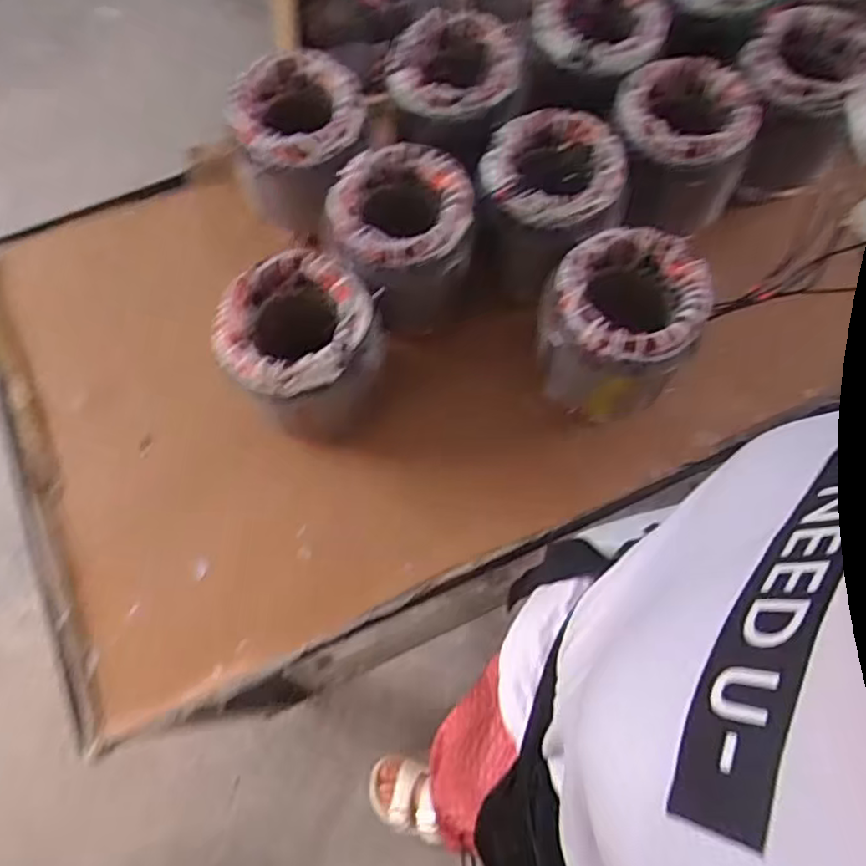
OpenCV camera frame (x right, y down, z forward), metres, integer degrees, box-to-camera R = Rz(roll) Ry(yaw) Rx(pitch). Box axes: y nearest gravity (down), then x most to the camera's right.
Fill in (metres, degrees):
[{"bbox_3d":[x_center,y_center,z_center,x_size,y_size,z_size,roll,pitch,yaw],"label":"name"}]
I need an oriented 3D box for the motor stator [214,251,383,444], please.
[{"bbox_3d":[-0.125,-0.080,0.657,0.136,0.149,0.128,0,69,1],"label":"motor stator"}]

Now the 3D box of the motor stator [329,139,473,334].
[{"bbox_3d":[-0.030,-0.199,0.691,0.137,0.132,0.138,0,69,1],"label":"motor stator"}]

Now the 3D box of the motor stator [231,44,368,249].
[{"bbox_3d":[-0.143,-0.323,0.725,0.157,0.120,0.128,-9,69,-3],"label":"motor stator"}]

